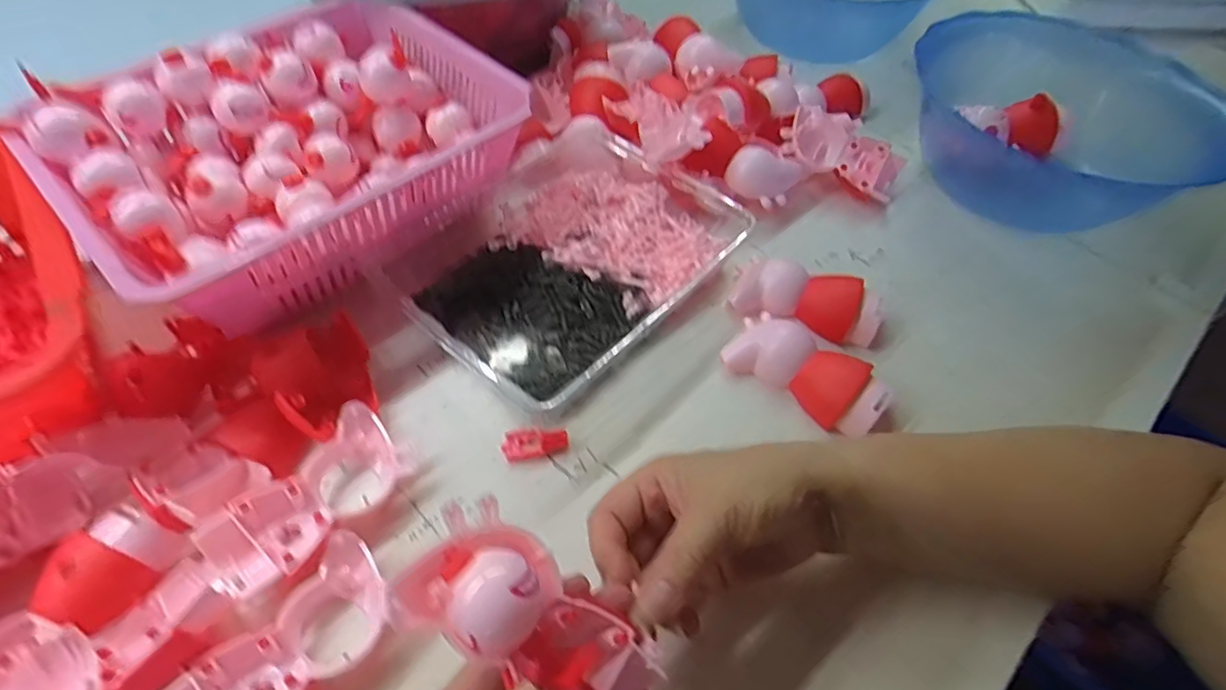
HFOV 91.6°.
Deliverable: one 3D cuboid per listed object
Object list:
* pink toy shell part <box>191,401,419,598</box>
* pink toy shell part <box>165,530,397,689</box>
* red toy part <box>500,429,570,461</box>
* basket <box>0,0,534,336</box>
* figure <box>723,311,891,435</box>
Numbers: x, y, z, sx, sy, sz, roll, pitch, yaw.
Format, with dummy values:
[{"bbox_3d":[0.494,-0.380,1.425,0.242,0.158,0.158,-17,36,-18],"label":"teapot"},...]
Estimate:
[{"bbox_3d":[-0.159,0.083,0.318,0.051,0.028,0.104,34,58,19],"label":"pink toy shell part"},{"bbox_3d":[-0.149,0.142,0.276,0.048,0.028,0.102,32,57,18],"label":"pink toy shell part"},{"bbox_3d":[-0.046,0.059,0.356,0.039,0.007,0.018,-5,54,-9],"label":"red toy part"},{"bbox_3d":[-0.216,-0.131,0.412,0.197,0.081,0.260,40,60,22],"label":"basket"},{"bbox_3d":[0.126,0.017,0.389,0.100,0.028,0.047,35,58,19],"label":"figure"}]

